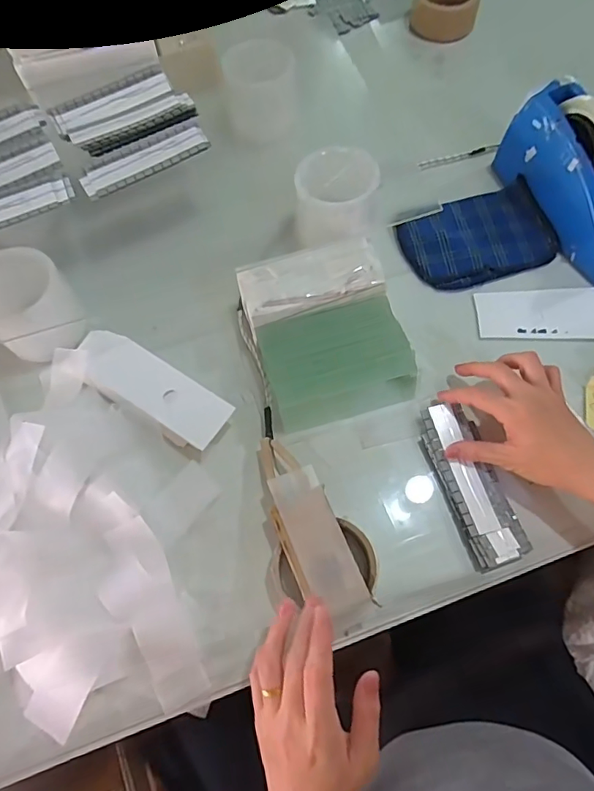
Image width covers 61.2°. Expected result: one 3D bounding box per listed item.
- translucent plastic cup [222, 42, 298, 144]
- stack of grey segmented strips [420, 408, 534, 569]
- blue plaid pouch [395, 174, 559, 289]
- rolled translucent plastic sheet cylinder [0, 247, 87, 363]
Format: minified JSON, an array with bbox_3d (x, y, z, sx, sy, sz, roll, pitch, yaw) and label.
[{"bbox_3d":[-0.042,-0.365,0.614,0.087,0.090,0.071,-5,65,0],"label":"translucent plastic cup"},{"bbox_3d":[0.163,0.080,0.473,0.057,0.014,0.154,-17,67,-6],"label":"stack of grey segmented strips"},{"bbox_3d":[0.209,-0.185,0.585,0.163,0.027,0.114,-23,66,-8],"label":"blue plaid pouch"},{"bbox_3d":[-0.273,-0.089,0.519,0.082,0.086,0.088,-1,65,2],"label":"rolled translucent plastic sheet cylinder"}]

